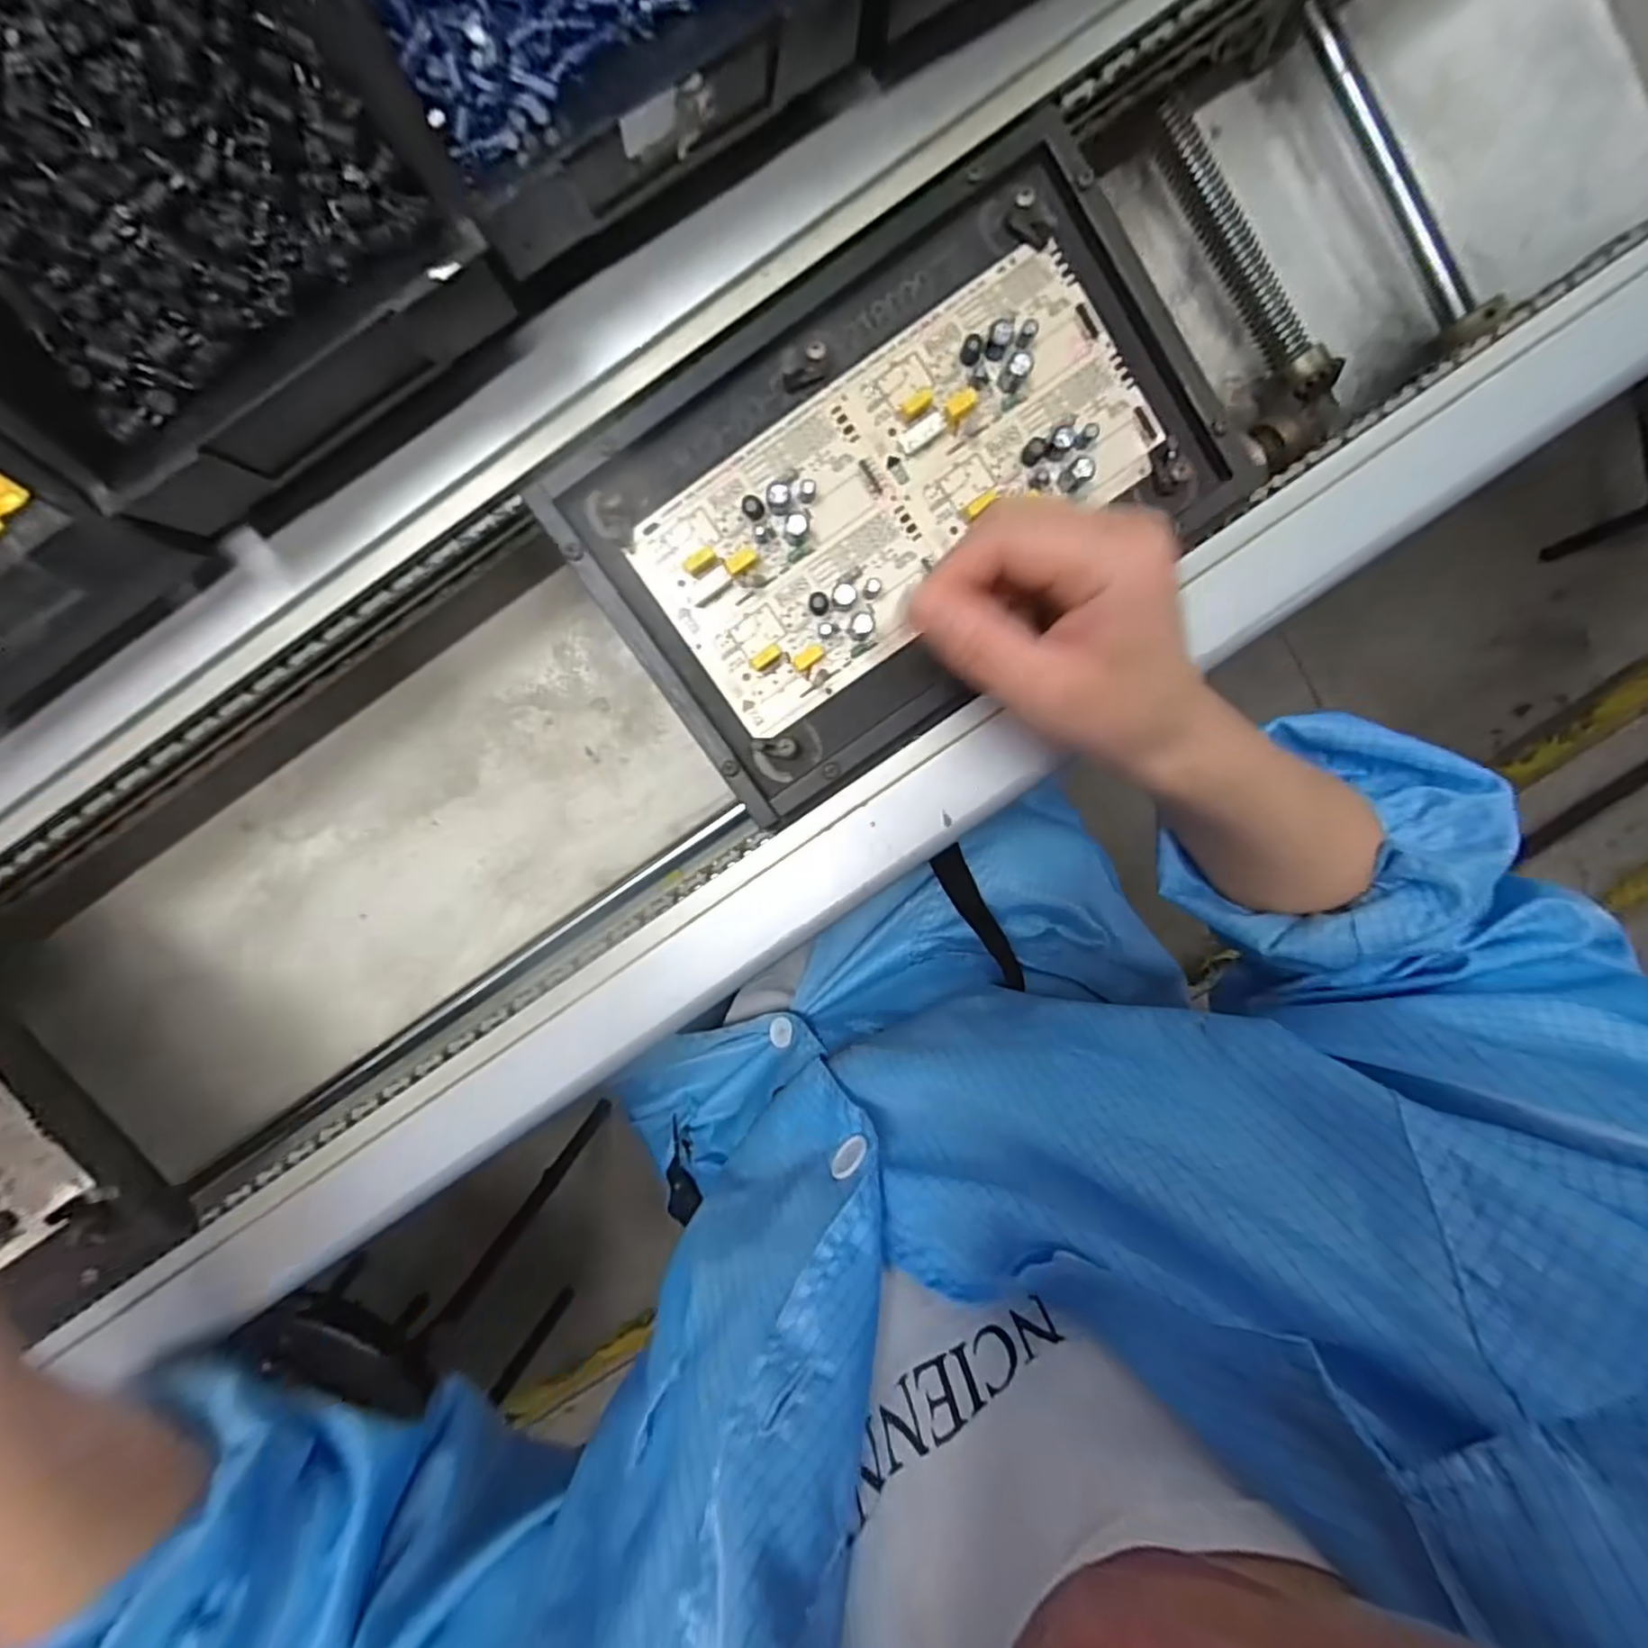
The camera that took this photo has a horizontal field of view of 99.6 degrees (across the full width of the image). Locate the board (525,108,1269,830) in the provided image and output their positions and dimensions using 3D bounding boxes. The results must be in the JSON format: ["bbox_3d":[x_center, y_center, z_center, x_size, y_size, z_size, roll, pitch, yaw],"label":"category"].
[{"bbox_3d":[0.033,-0.138,0.289,0.256,0.015,0.171,-34,99,2],"label":"board"}]

